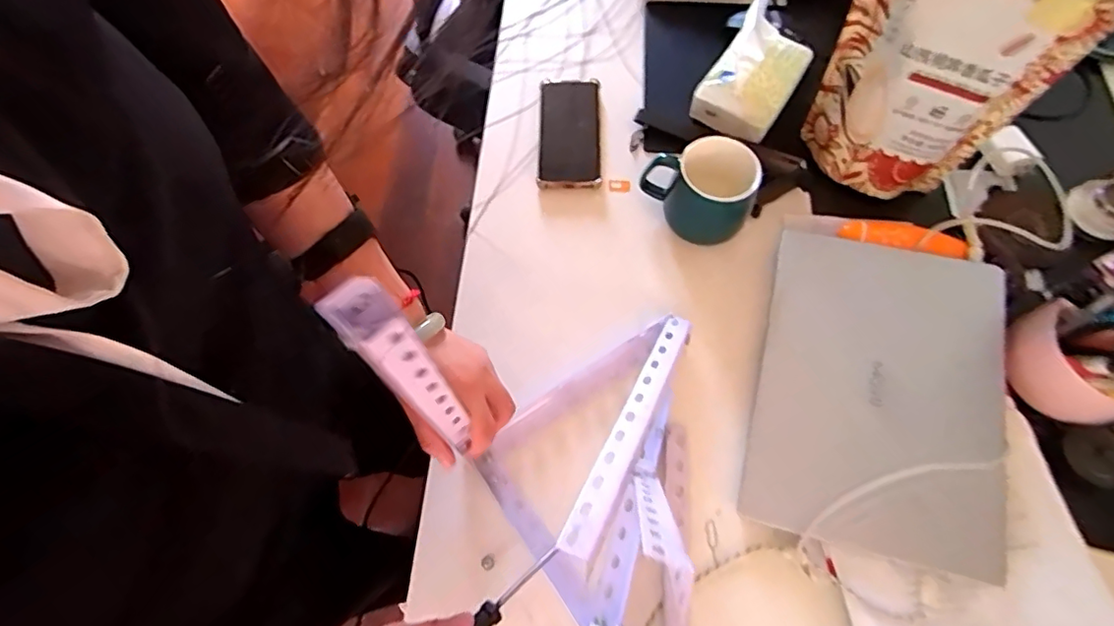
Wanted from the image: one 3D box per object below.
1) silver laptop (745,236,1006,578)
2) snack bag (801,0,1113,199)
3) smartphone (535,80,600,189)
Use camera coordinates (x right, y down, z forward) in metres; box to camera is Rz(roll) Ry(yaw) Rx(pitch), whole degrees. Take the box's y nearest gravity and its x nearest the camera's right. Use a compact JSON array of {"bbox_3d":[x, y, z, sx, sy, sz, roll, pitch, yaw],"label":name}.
[{"bbox_3d":[0.310,0.070,0.551,0.213,0.016,0.306,10,70,17],"label":"silver laptop"},{"bbox_3d":[0.365,-0.232,0.560,0.195,0.251,0.080,34,72,16],"label":"snack bag"},{"bbox_3d":[0.015,-0.226,0.708,0.077,0.019,0.172,0,66,2],"label":"smartphone"}]

